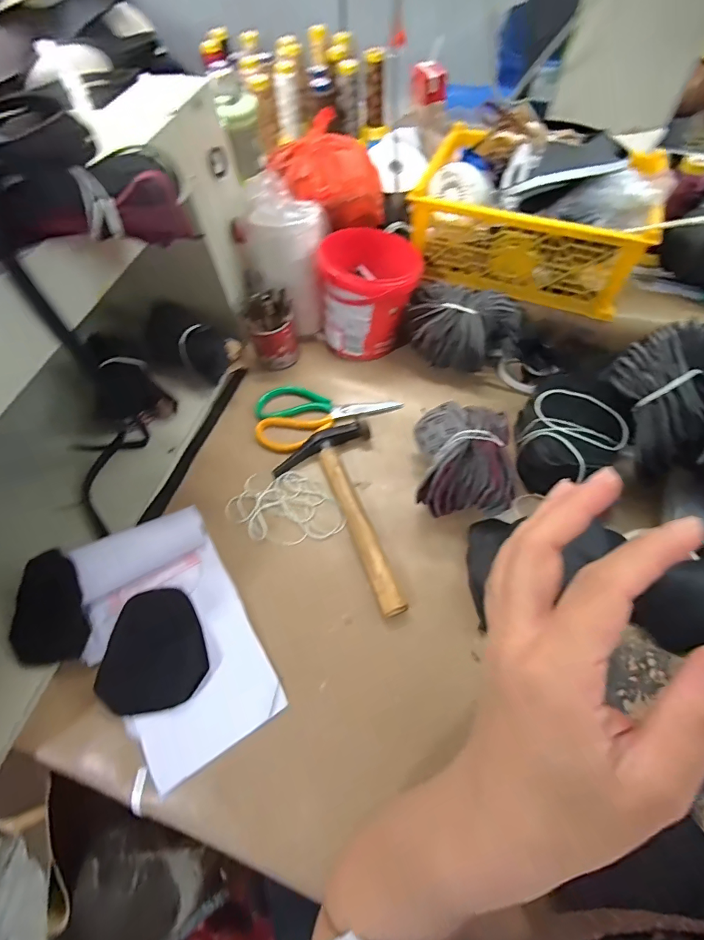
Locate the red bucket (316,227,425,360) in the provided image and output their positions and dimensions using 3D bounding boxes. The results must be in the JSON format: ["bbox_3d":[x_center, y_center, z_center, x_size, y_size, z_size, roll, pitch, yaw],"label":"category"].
[{"bbox_3d":[0.019,-0.237,0.587,0.127,0.135,0.127,-1,61,2],"label":"red bucket"}]

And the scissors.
[{"bbox_3d":[-0.039,-0.088,0.567,0.191,0.016,0.093,-22,62,-9],"label":"scissors"}]

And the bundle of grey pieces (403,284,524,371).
[{"bbox_3d":[0.148,-0.187,0.558,0.150,0.082,0.073,15,63,11],"label":"bundle of grey pieces"}]

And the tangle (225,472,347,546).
[{"bbox_3d":[-0.082,0.044,0.500,0.138,0.007,0.093,-9,61,-2],"label":"tangle"}]

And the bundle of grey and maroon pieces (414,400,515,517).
[{"bbox_3d":[0.123,-0.008,0.463,0.104,0.095,0.104,-2,61,2],"label":"bundle of grey and maroon pieces"}]

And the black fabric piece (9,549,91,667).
[{"bbox_3d":[-0.316,0.143,0.427,0.084,0.014,0.109,-18,78,12],"label":"black fabric piece"}]

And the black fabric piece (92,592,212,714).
[{"bbox_3d":[-0.195,0.176,0.413,0.093,0.004,0.109,-4,60,-11],"label":"black fabric piece"}]

